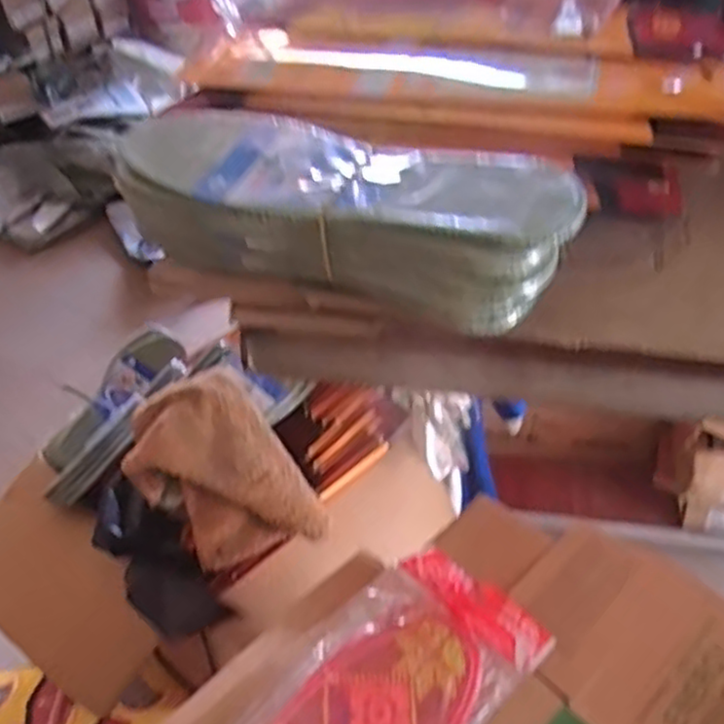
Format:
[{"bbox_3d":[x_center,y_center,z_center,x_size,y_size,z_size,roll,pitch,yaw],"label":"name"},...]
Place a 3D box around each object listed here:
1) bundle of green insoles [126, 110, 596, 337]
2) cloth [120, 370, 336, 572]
[{"bbox_3d":[-0.014,-0.073,0.340,0.224,0.051,0.077,14,45,18],"label":"bundle of green insoles"},{"bbox_3d":[-0.145,0.114,0.723,0.139,0.052,0.205,-32,88,-11],"label":"cloth"}]

